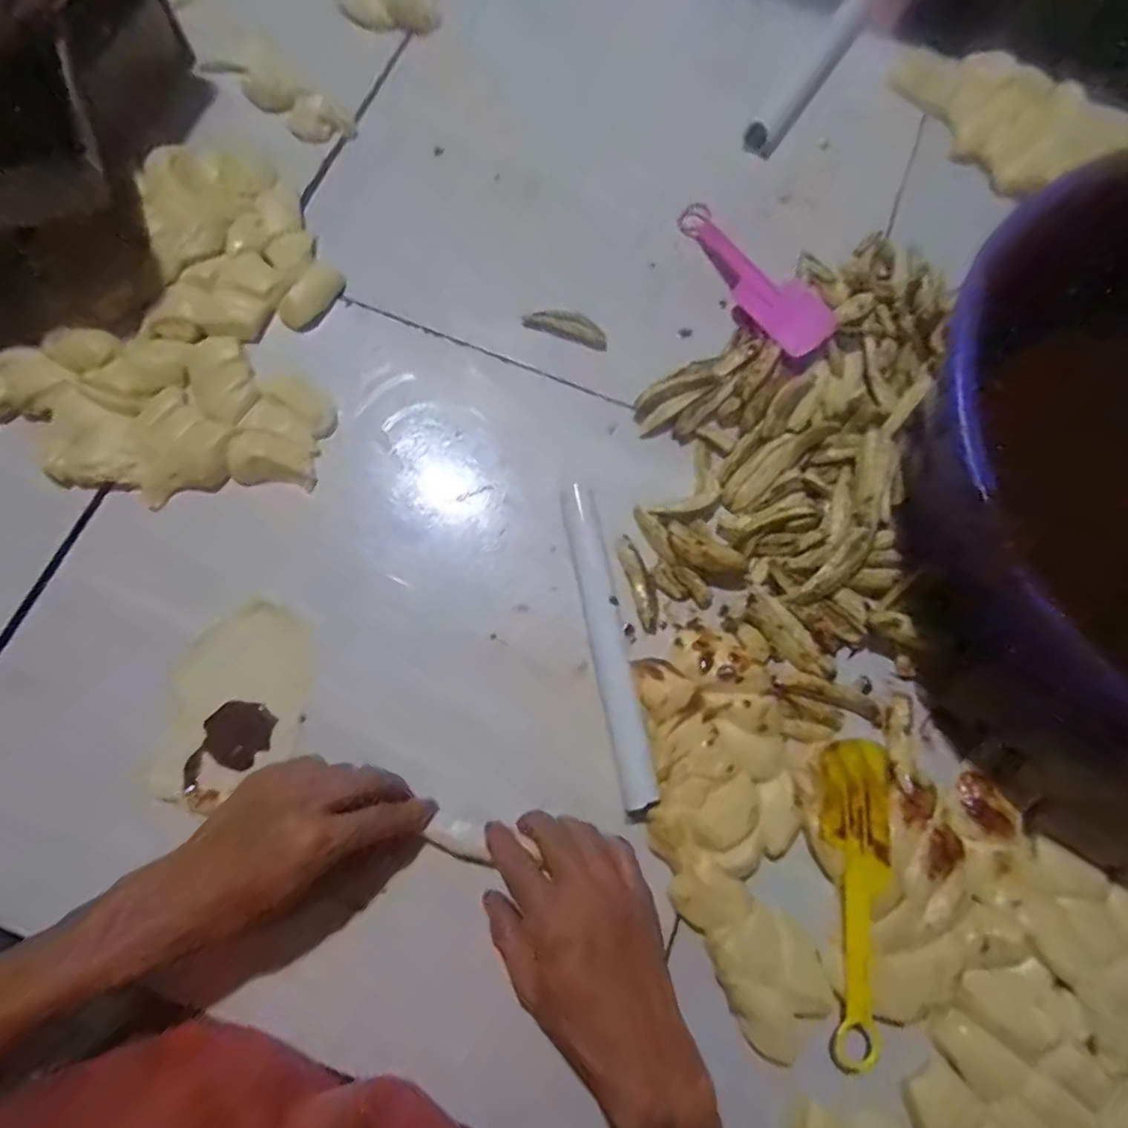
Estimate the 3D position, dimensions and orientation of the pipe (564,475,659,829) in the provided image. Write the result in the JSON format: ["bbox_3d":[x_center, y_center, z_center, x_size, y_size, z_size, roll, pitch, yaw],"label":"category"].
[{"bbox_3d":[0.033,0.056,0.436,0.025,0.020,0.240,-9,78,-5],"label":"pipe"}]

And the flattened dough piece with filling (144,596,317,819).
[{"bbox_3d":[-0.229,0.096,0.417,0.092,0.019,0.138,11,77,-1],"label":"flattened dough piece with filling"}]

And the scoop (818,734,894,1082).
[{"bbox_3d":[0.194,0.219,0.387,0.052,0.016,0.196,6,77,-2],"label":"scoop"}]

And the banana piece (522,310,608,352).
[{"bbox_3d":[0.003,-0.204,0.503,0.073,0.010,0.022,19,77,1],"label":"banana piece"}]

